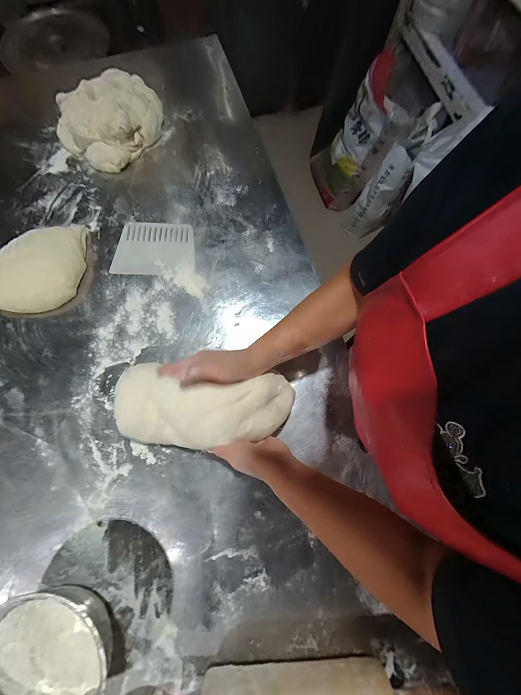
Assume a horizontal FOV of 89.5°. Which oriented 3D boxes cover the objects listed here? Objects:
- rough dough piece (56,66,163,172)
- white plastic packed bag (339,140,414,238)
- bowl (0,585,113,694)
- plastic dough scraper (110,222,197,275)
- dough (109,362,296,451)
[{"bbox_3d":[-0.309,-0.476,0.547,0.156,0.090,0.197,38,79,8],"label":"rough dough piece"},{"bbox_3d":[0.462,-0.591,1.049,0.144,0.435,0.088,39,79,8],"label":"white plastic packed bag"},{"bbox_3d":[-0.294,0.430,0.362,0.177,0.096,0.179,0,76,-1],"label":"bowl"},{"bbox_3d":[-0.227,-0.214,0.565,0.167,0.006,0.120,2,80,-4],"label":"plastic dough scraper"},{"bbox_3d":[-0.081,0.078,0.376,0.244,0.084,0.113,-2,76,9],"label":"dough"}]

